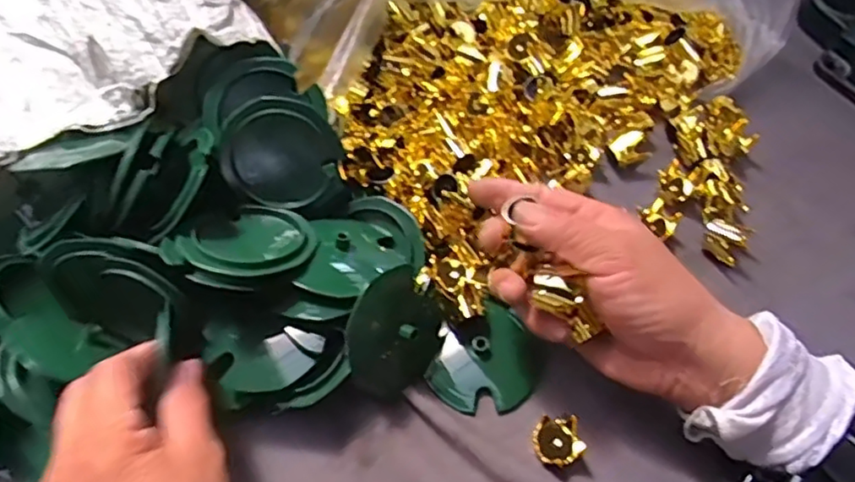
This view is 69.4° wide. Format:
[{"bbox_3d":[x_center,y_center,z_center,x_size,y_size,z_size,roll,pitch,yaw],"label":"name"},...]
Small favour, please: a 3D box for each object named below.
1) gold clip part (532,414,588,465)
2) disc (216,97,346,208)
[{"bbox_3d":[0.075,0.115,0.354,0.028,0.017,0.027,-11,60,-4],"label":"gold clip part"},{"bbox_3d":[-0.092,-0.055,0.385,0.070,0.066,0.009,-27,19,4],"label":"disc"}]

